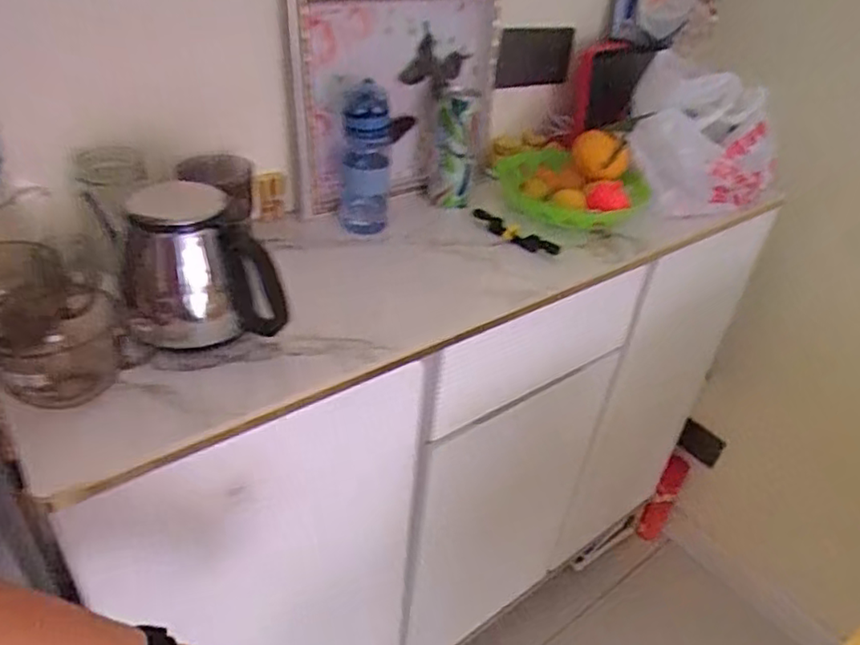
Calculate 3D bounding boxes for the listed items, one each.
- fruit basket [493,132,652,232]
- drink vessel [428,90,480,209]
[{"bbox_3d":[0.218,-0.230,0.966,0.169,0.111,0.244,-5,37,-16],"label":"fruit basket"},{"bbox_3d":[0.034,-0.250,0.912,0.065,0.150,0.071,0,35,-8],"label":"drink vessel"}]

